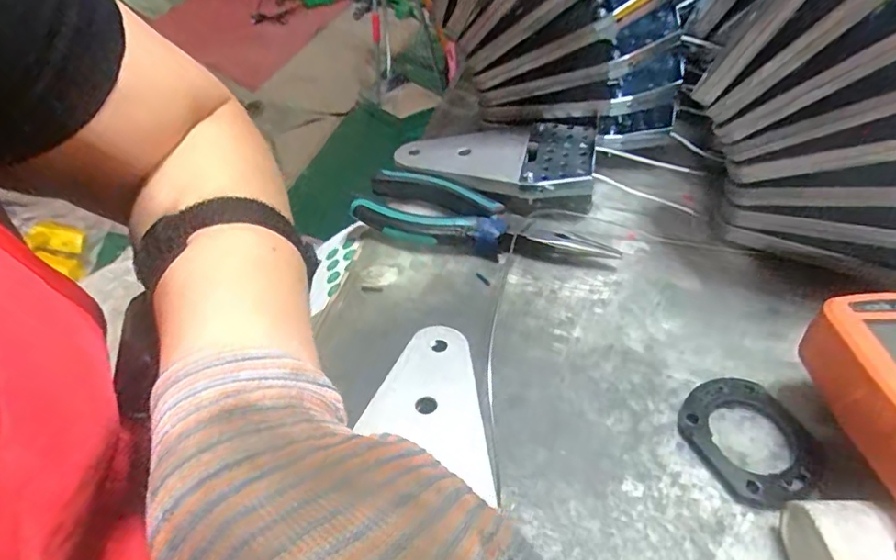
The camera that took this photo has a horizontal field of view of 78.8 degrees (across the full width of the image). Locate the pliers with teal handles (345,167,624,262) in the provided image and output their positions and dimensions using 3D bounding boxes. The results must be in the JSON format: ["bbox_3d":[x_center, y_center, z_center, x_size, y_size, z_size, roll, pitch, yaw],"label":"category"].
[{"bbox_3d":[0.019,-0.032,0.332,0.153,0.024,0.049,16,48,15],"label":"pliers with teal handles"}]

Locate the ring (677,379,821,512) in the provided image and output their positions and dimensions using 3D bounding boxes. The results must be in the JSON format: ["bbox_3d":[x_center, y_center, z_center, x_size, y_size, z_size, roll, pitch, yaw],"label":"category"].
[{"bbox_3d":[0.136,0.070,0.245,0.052,0.005,0.057,0,46,0],"label":"ring"}]

